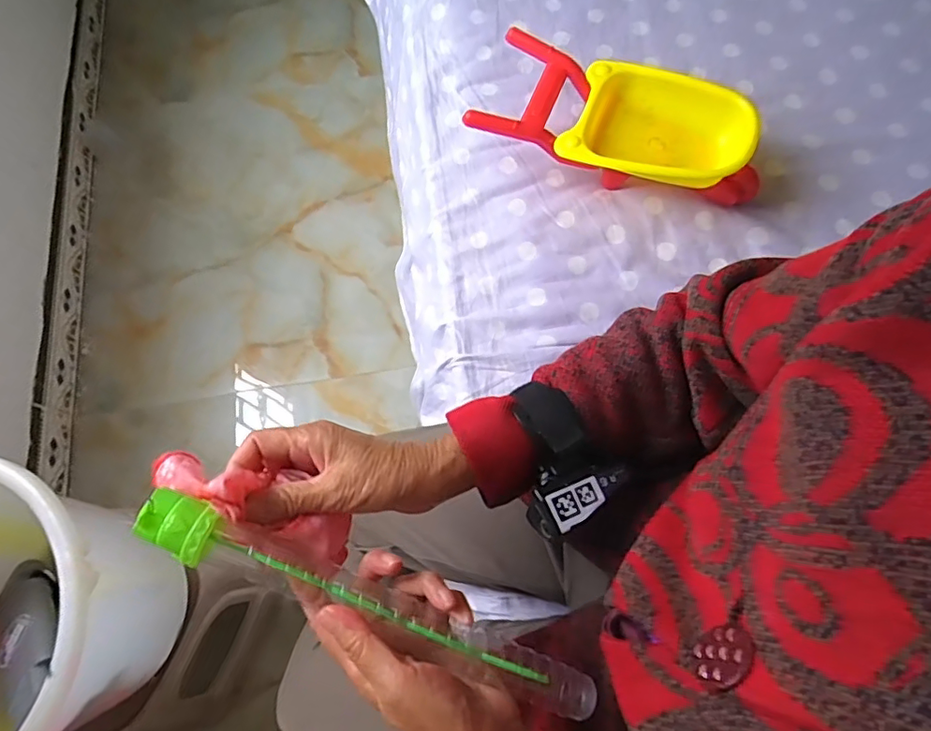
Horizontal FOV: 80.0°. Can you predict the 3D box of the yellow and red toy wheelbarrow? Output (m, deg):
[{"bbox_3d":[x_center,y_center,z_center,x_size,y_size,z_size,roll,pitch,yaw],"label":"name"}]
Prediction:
[{"bbox_3d":[0.165,-0.248,0.592,0.289,0.085,0.124,21,72,8],"label":"yellow and red toy wheelbarrow"}]

